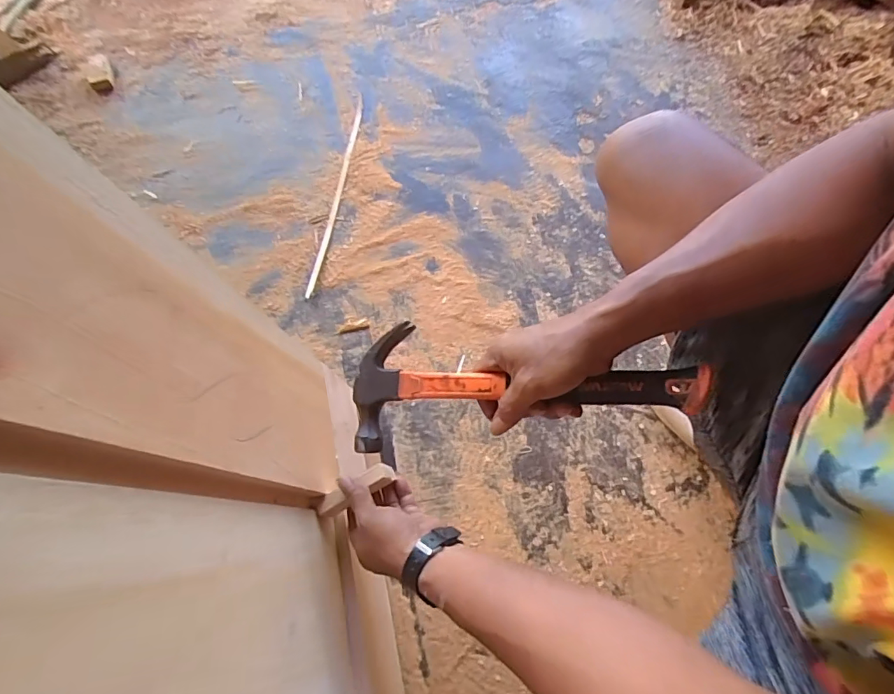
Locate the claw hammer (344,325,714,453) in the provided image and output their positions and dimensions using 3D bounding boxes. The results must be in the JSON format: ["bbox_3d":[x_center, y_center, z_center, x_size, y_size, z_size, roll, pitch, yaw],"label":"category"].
[{"bbox_3d":[0.066,0.031,0.460,0.319,0.026,0.125,-2,67,14],"label":"claw hammer"}]

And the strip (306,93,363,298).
[{"bbox_3d":[-0.207,-0.309,0.943,0.017,0.007,0.474,6,68,4],"label":"strip"}]

